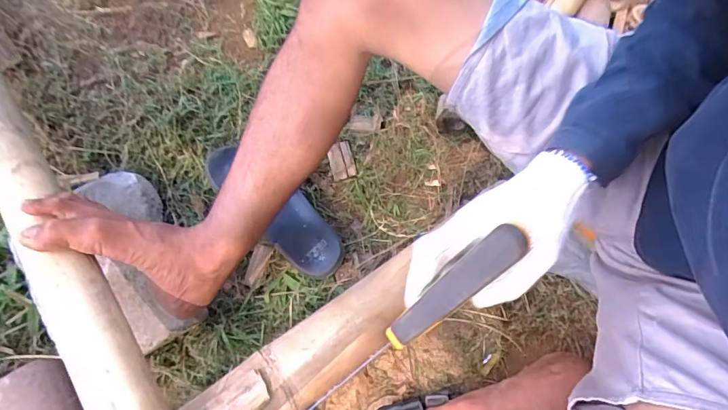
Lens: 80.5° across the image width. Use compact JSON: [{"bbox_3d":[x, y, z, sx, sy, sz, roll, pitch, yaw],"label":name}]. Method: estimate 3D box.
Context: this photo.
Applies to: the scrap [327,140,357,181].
[{"bbox_3d":[-0.040,-0.080,0.755,0.043,0.007,0.067,-14,69,-4],"label":"scrap"}]

